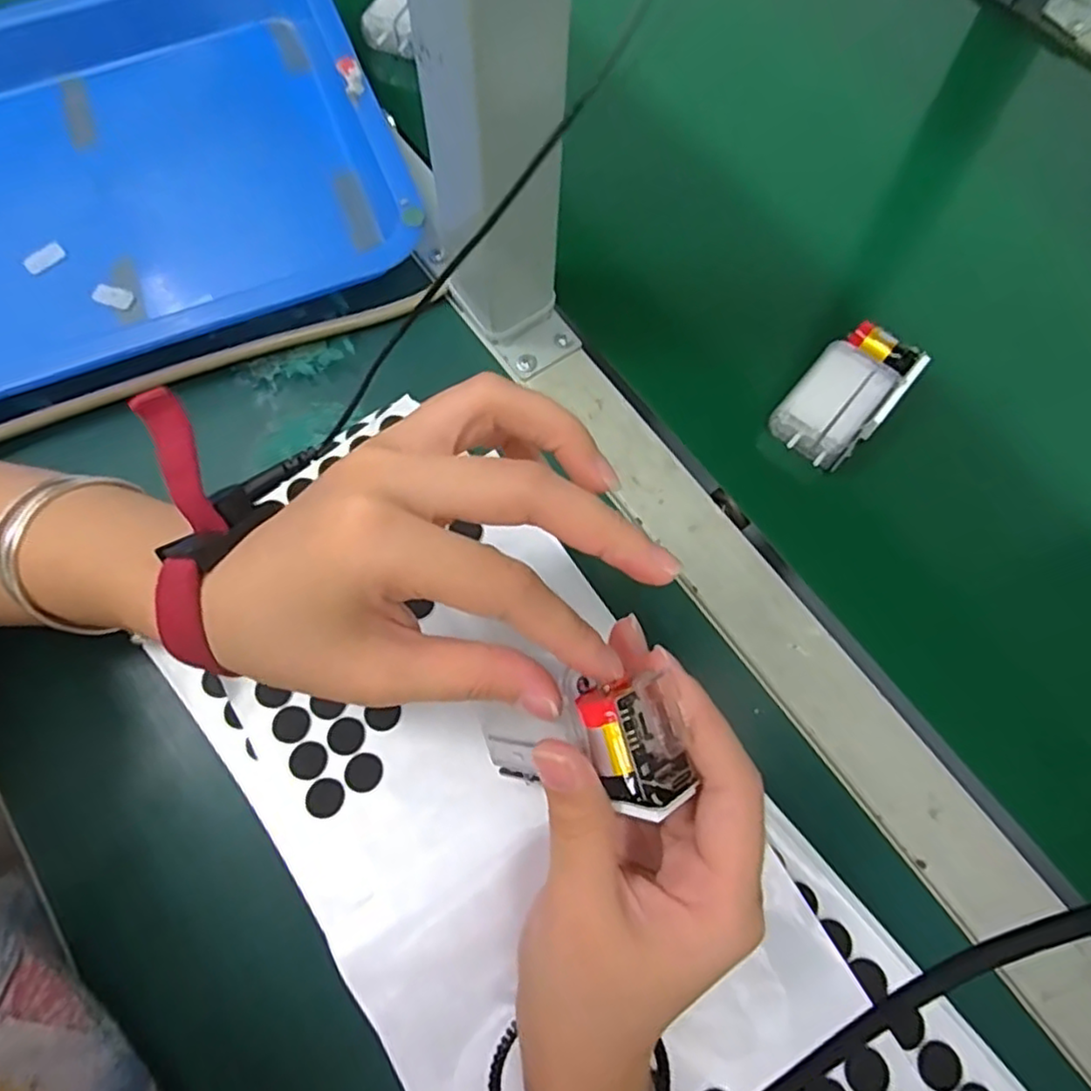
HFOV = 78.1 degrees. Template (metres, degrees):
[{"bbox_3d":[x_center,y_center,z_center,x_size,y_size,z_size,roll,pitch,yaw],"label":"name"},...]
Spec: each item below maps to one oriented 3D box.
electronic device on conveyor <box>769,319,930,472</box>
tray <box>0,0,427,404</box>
[{"bbox_3d":[0.151,-0.077,0.337,0.043,0.024,0.073,40,75,12],"label":"electronic device on conveyor"},{"bbox_3d":[-0.253,-0.200,0.383,0.333,0.068,0.253,-21,70,-11],"label":"tray"}]

